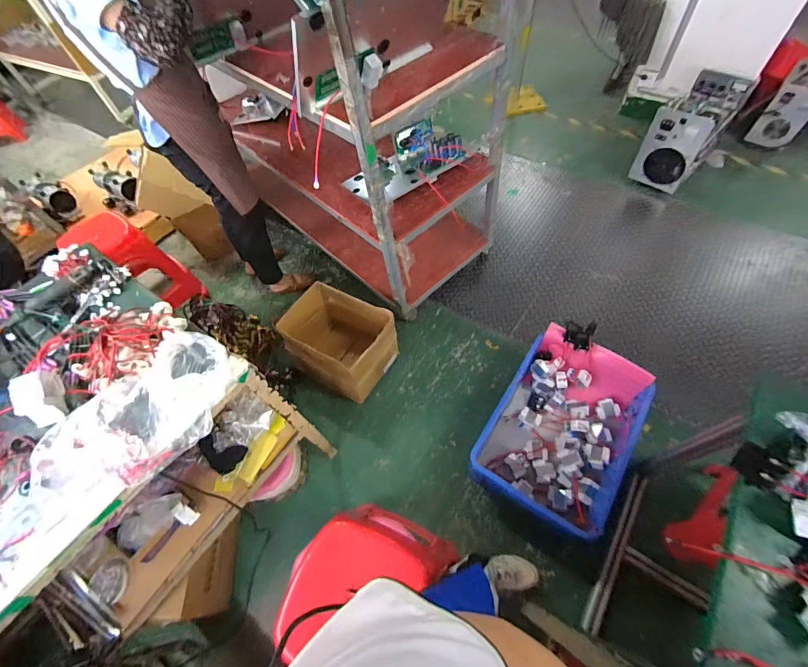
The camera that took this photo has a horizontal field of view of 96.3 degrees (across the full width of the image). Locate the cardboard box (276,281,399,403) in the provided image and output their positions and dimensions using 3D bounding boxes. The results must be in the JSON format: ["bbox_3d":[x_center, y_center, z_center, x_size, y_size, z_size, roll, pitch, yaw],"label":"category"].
[{"bbox_3d":[-0.259,0.038,1.530,0.381,0.299,0.313,27,65,22],"label":"cardboard box"}]

